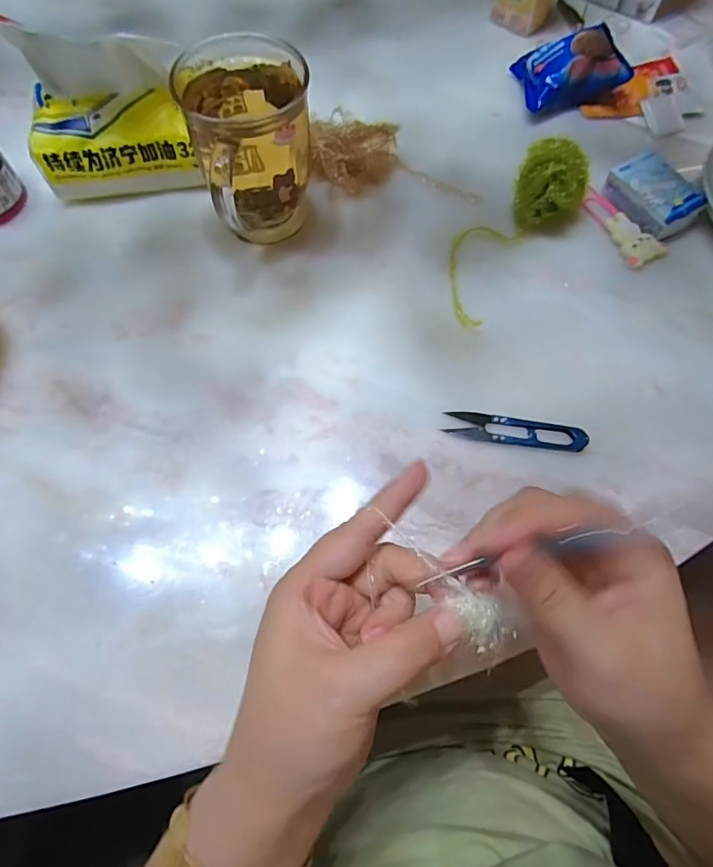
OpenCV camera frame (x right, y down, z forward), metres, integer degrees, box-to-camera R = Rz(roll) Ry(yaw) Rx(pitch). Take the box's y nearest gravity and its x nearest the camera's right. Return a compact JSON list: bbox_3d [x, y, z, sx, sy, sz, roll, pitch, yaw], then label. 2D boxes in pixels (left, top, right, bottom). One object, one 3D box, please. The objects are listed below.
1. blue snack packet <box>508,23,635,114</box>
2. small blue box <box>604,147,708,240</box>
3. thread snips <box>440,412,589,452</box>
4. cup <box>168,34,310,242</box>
[{"bbox_3d":[0.211,-0.363,0.496,0.088,0.046,0.079,-6,68,-3],"label":"blue snack packet"},{"bbox_3d":[0.264,-0.212,0.444,0.055,0.026,0.077,-31,71,-13],"label":"small blue box"},{"bbox_3d":[0.117,-0.002,0.366,0.101,0.007,0.020,10,68,3],"label":"thread snips"},{"bbox_3d":[-0.080,-0.215,0.397,0.087,0.111,0.109,-22,69,-9],"label":"cup"}]

